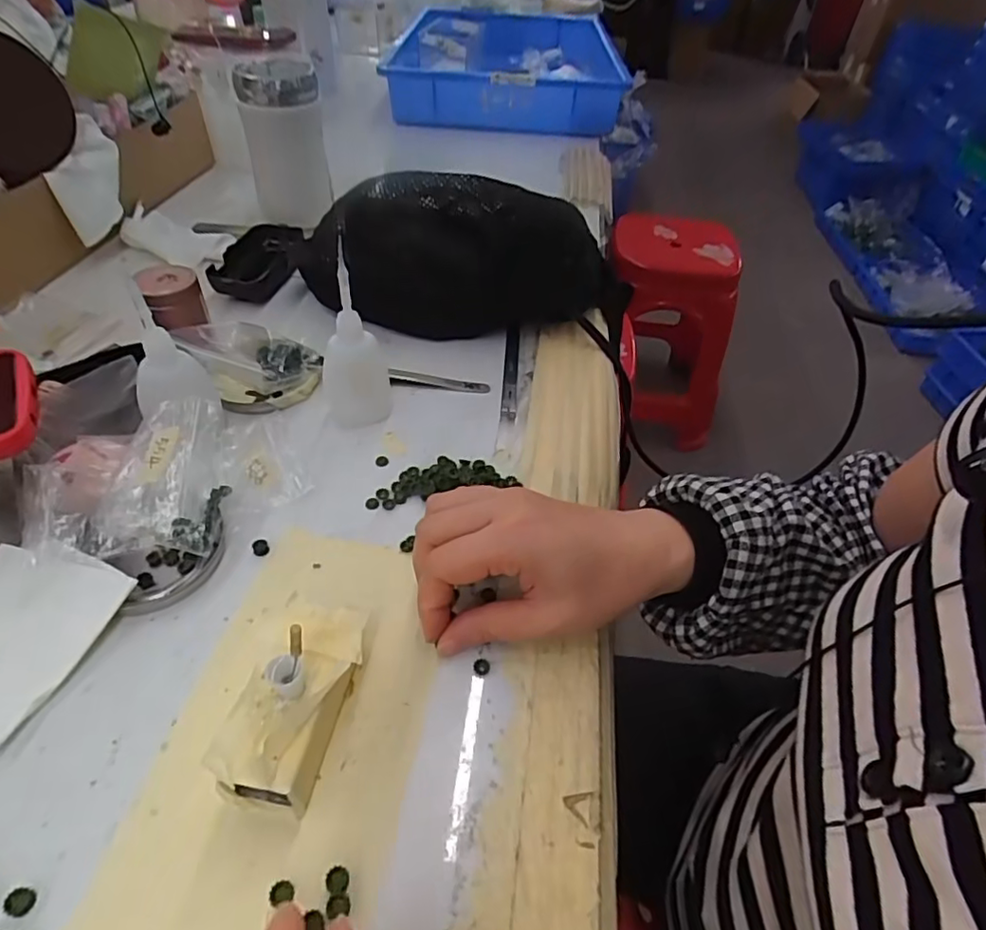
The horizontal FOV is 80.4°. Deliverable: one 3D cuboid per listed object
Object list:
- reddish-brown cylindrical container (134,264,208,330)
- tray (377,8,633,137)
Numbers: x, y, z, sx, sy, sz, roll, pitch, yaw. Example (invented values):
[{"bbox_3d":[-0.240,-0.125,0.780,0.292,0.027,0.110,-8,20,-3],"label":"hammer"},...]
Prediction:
[{"bbox_3d":[-0.232,-0.122,0.421,0.037,0.032,0.038,3,46,-3],"label":"reddish-brown cylindrical container"},{"bbox_3d":[0.023,-0.740,1.056,0.353,0.081,0.602,3,46,-2],"label":"tray"}]

